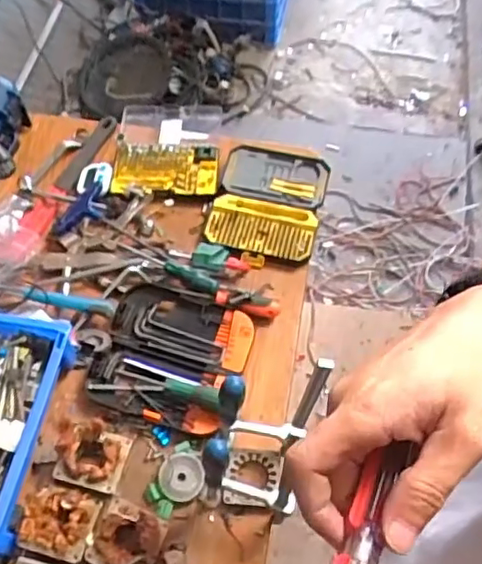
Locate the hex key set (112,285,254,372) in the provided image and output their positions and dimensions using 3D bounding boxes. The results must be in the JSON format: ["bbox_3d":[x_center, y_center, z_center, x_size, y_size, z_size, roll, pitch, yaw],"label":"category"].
[{"bbox_3d":[-0.090,0.069,0.930,0.214,0.016,0.111,15,59,11],"label":"hex key set"}]

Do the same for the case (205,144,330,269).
[{"bbox_3d":[0.049,-0.144,1.060,0.181,0.021,0.253,11,59,9],"label":"case"}]

